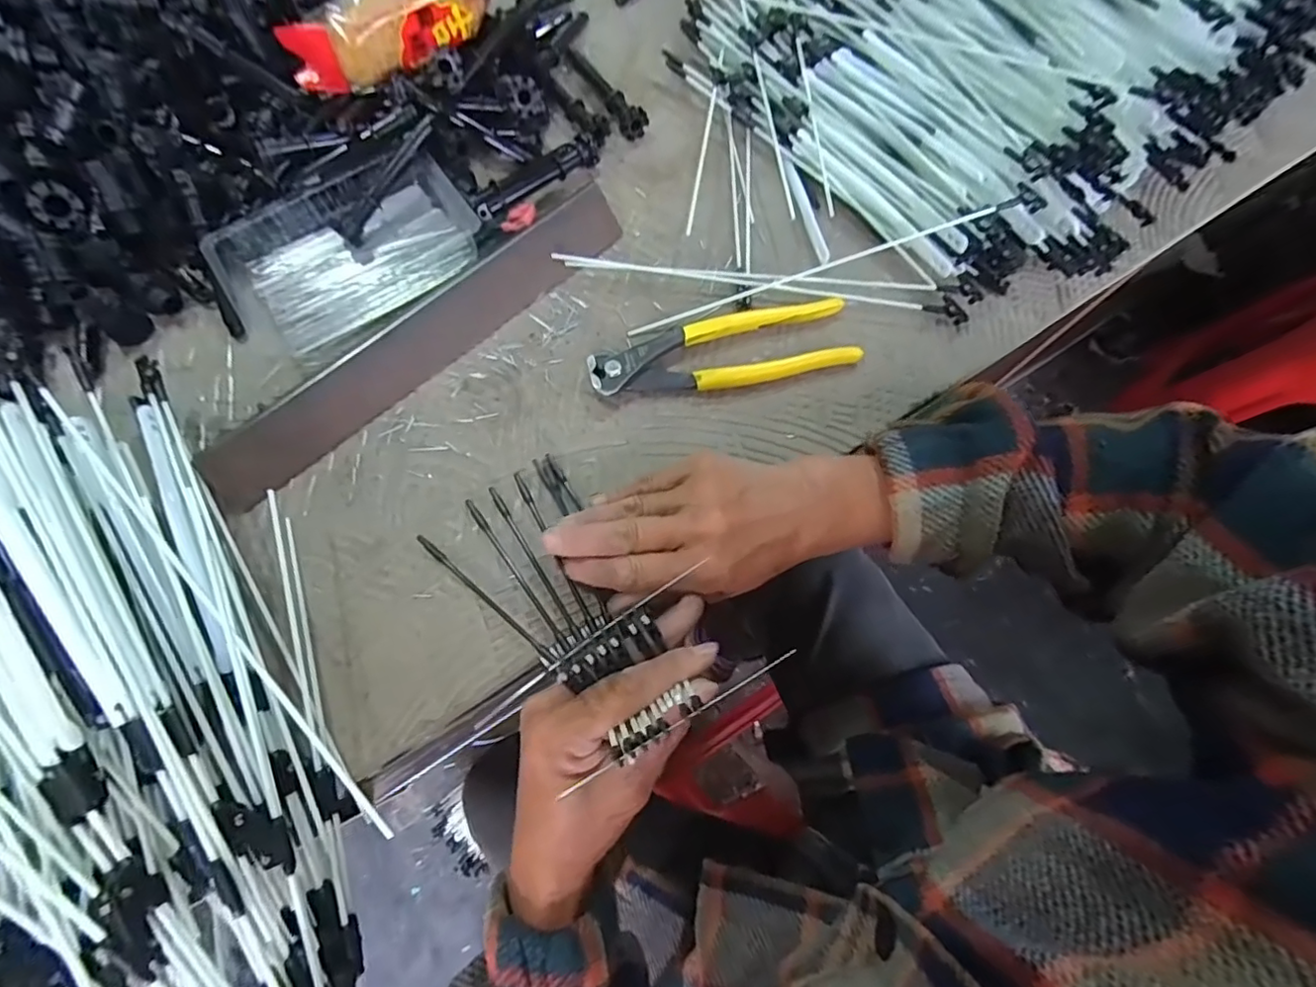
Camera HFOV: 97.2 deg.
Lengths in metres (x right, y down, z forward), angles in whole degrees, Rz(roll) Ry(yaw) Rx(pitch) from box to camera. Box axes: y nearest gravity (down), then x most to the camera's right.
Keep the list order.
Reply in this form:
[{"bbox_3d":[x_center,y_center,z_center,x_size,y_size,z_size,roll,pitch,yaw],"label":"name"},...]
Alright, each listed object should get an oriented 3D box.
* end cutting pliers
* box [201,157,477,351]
[{"bbox_3d":[0.040,-0.088,0.355,0.164,0.020,0.047,-14,75,-6],"label":"end cutting pliers"},{"bbox_3d":[-0.192,-0.153,0.358,0.148,0.028,0.092,-31,77,-10],"label":"box"}]

